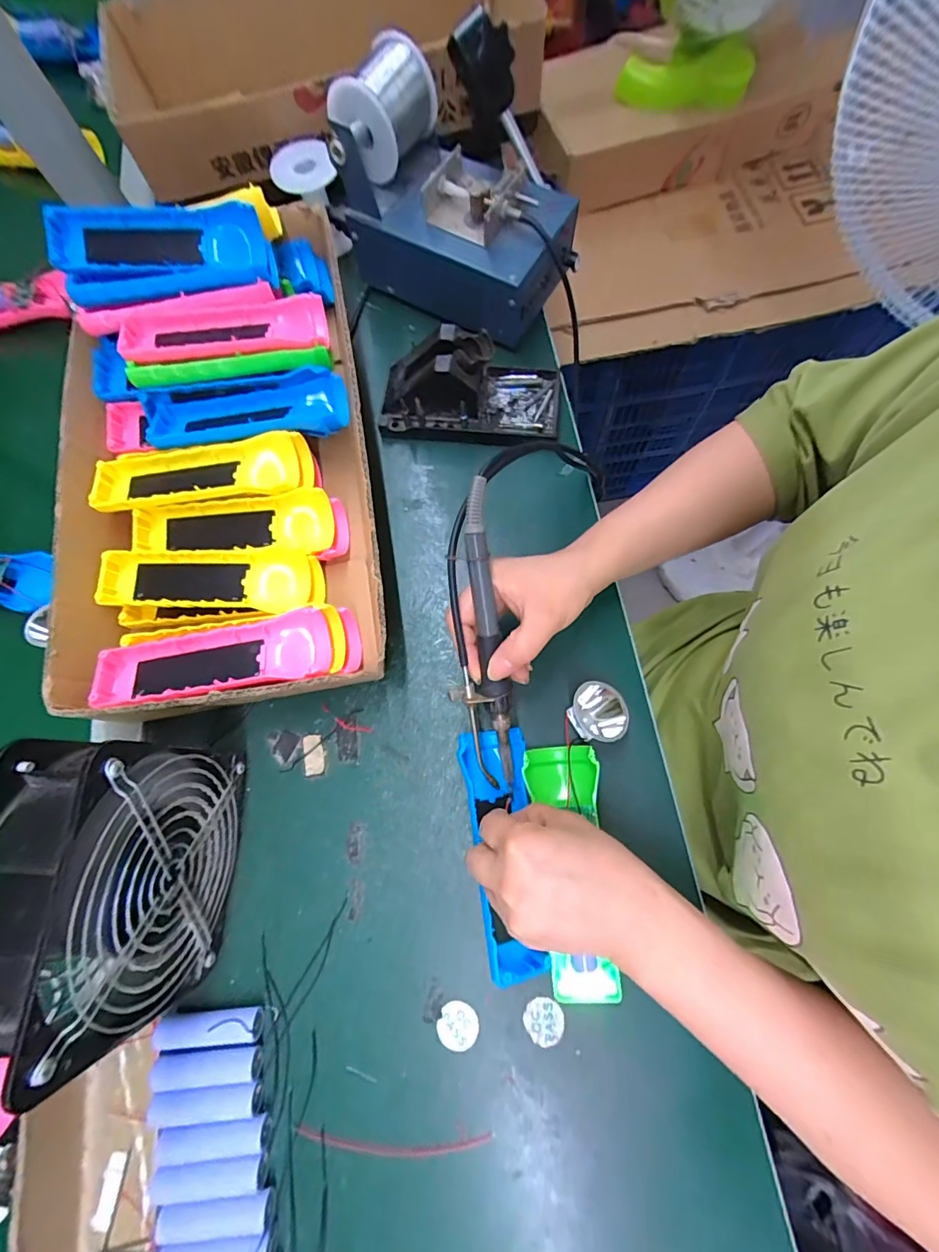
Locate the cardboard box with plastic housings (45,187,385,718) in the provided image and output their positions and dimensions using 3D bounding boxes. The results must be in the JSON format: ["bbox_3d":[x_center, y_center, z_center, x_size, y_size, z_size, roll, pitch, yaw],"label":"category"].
[{"bbox_3d":[-0.199,-0.145,0.381,0.230,0.109,0.421,-10,74,-1],"label":"cardboard box with plastic housings"}]

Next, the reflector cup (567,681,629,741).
[{"bbox_3d":[0.093,0.063,0.347,0.033,0.031,0.043,-17,74,-3],"label":"reflector cup"}]

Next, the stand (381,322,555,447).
[{"bbox_3d":[0.001,-0.208,0.408,0.153,0.076,0.070,5,74,3],"label":"stand"}]

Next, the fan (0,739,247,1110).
[{"bbox_3d":[-0.200,0.144,0.277,0.061,0.150,0.142,0,74,2],"label":"fan"}]

